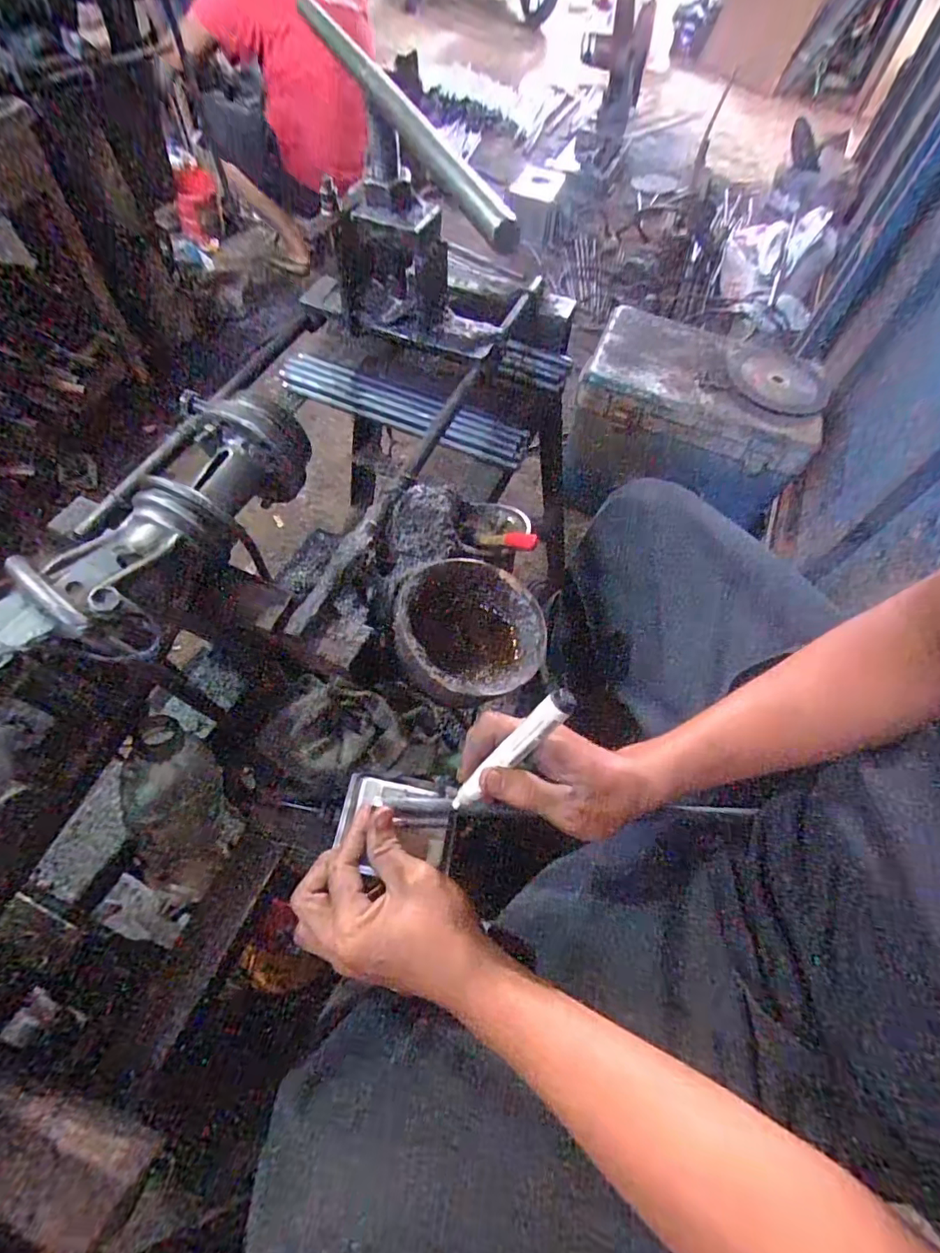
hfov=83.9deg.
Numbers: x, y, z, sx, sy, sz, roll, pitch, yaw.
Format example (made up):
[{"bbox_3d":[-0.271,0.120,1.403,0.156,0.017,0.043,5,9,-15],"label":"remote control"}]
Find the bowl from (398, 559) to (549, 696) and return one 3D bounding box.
[{"bbox_3d":[0.002,0.002,0.447,0.122,0.059,0.113,1,62,-2],"label":"bowl"}]

